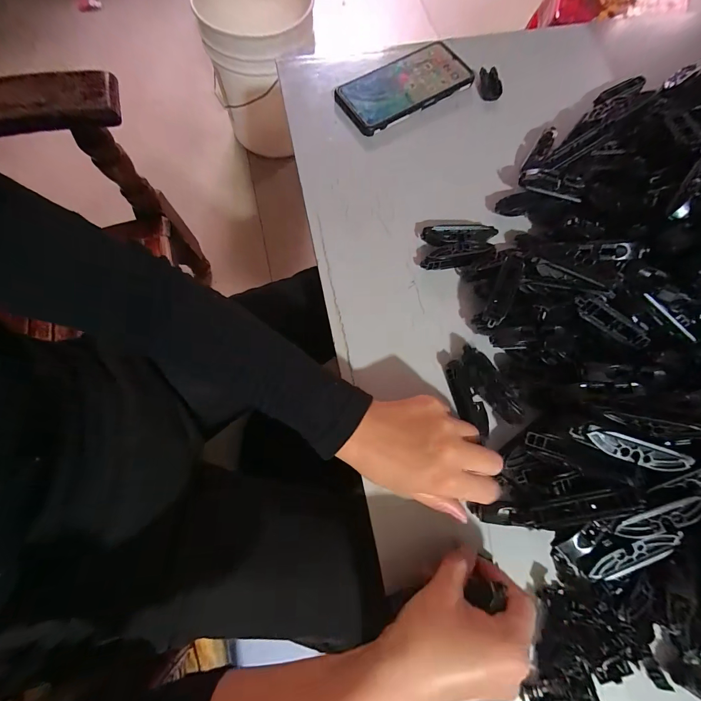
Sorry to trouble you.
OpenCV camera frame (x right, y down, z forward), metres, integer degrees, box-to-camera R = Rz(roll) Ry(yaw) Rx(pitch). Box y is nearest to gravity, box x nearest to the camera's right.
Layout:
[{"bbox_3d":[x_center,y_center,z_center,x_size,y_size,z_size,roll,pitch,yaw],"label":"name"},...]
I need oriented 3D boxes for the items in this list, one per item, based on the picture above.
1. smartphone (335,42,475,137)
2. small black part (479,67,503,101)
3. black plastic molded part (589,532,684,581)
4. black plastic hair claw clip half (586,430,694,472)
[{"bbox_3d":[0.067,-0.334,0.413,0.167,0.018,0.091,-30,78,-9],"label":"smartphone"},{"bbox_3d":[0.179,-0.342,0.424,0.027,0.010,0.051,8,73,1],"label":"small black part"},{"bbox_3d":[0.225,0.162,0.260,0.073,0.008,0.020,-28,75,6],"label":"black plastic molded part"},{"bbox_3d":[0.209,0.073,0.240,0.071,0.009,0.016,18,74,4],"label":"black plastic hair claw clip half"}]

